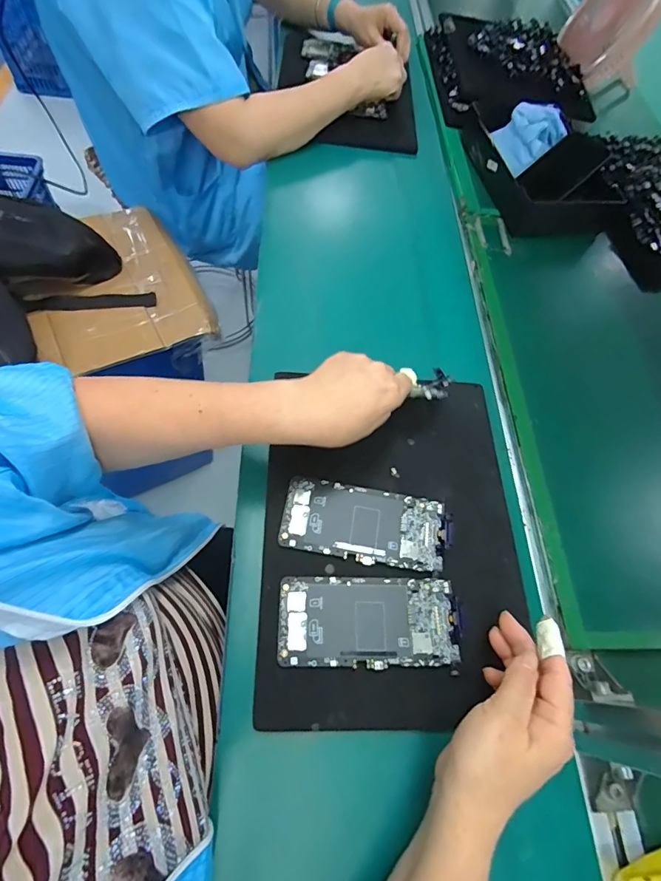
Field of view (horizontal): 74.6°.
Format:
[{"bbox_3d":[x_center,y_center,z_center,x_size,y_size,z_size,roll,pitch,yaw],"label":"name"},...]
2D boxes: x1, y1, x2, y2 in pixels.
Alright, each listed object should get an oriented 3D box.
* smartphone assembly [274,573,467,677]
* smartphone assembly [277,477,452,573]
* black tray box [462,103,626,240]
[{"bbox_3d":[0.036,0.161,0.389,0.162,0.005,0.075,4,63,-5],"label":"smartphone assembly"},{"bbox_3d":[0.034,0.082,0.430,0.162,0.004,0.074,10,62,1],"label":"smartphone assembly"},{"bbox_3d":[0.324,-0.438,0.666,0.168,0.053,0.257,-7,64,-11],"label":"black tray box"}]

